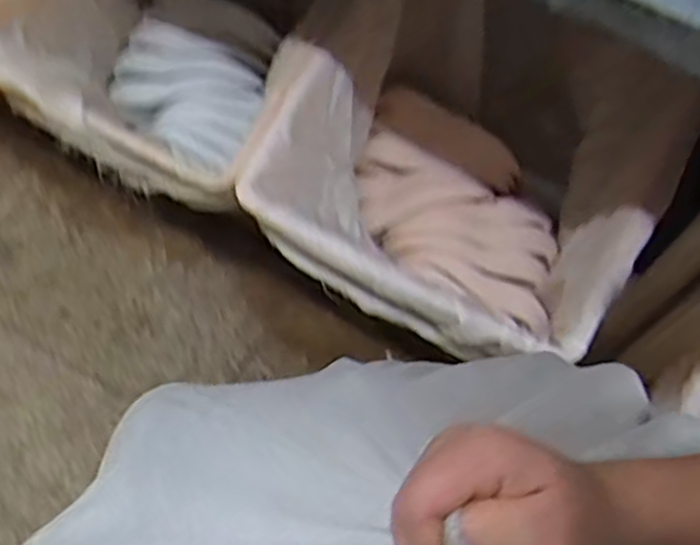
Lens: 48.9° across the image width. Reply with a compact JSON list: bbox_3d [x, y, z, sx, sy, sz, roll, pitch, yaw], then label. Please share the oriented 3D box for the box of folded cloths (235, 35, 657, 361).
[{"bbox_3d":[0.119,-0.092,1.091,0.480,0.333,0.407,26,66,9],"label":"box of folded cloths"}]

